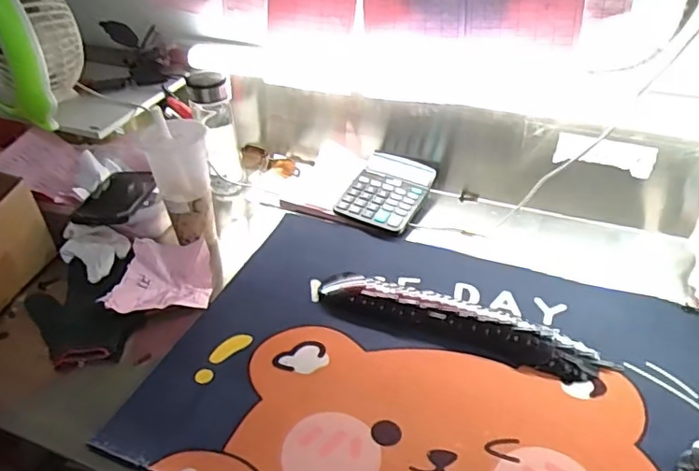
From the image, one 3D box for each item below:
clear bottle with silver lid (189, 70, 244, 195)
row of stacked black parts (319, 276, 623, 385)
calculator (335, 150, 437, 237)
[{"bbox_3d":[-0.212,-0.153,0.921,0.065,0.211,0.085,-20,41,-20],"label":"clear bottle with silver lid"},{"bbox_3d":[0.128,0.106,0.692,0.351,0.024,0.078,13,41,19],"label":"row of stacked black parts"},{"bbox_3d":[0.061,-0.066,0.905,0.116,0.054,0.147,18,43,24],"label":"calculator"}]

